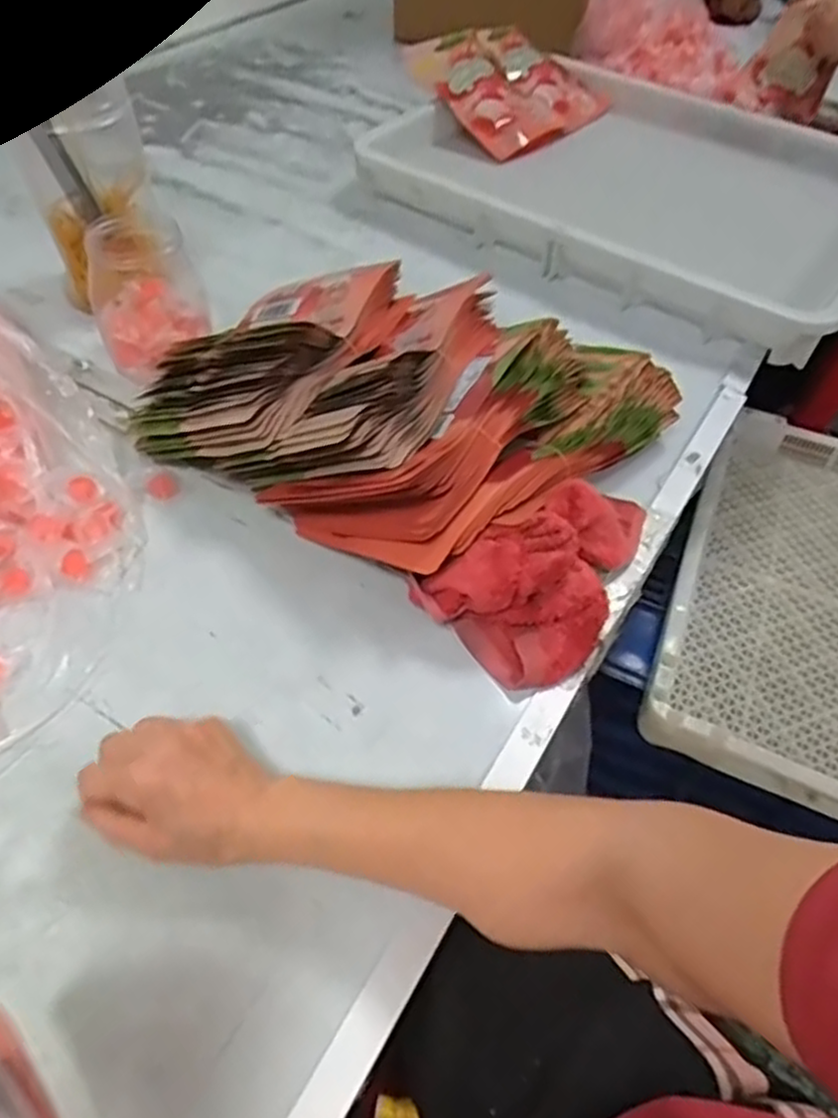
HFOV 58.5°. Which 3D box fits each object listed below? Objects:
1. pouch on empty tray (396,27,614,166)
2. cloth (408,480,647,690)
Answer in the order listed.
[{"bbox_3d":[0.125,-0.675,1.053,0.231,0.043,0.249,-33,73,-26],"label":"pouch on empty tray"},{"bbox_3d":[0.103,-0.008,0.572,0.125,0.073,0.203,32,56,20],"label":"cloth"}]

